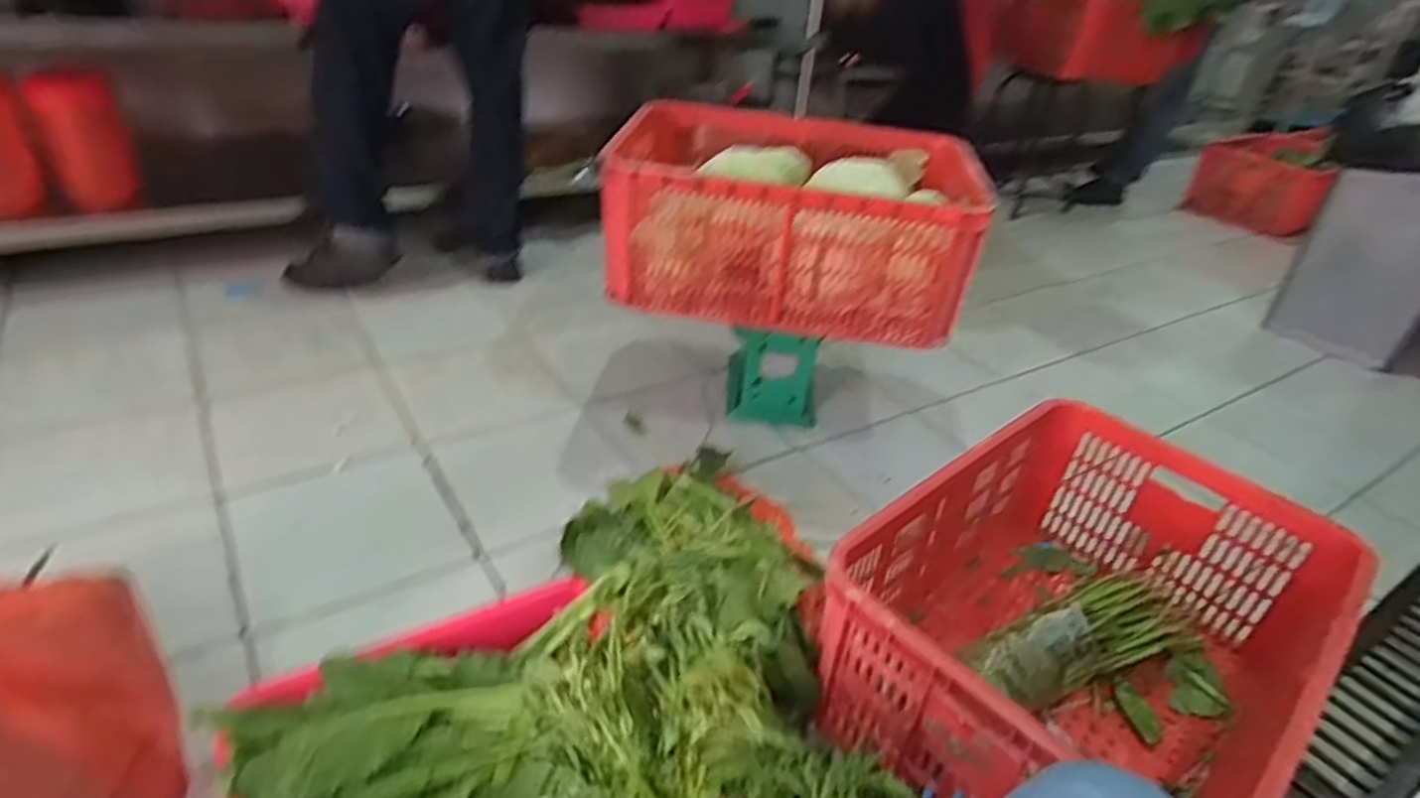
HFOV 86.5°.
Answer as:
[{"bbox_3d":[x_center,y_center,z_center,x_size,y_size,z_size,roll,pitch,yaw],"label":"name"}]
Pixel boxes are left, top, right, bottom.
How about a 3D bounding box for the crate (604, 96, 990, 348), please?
[{"bbox_3d":[0.145,-0.339,1.385,0.611,0.248,0.470,11,33,8],"label":"crate"}]

